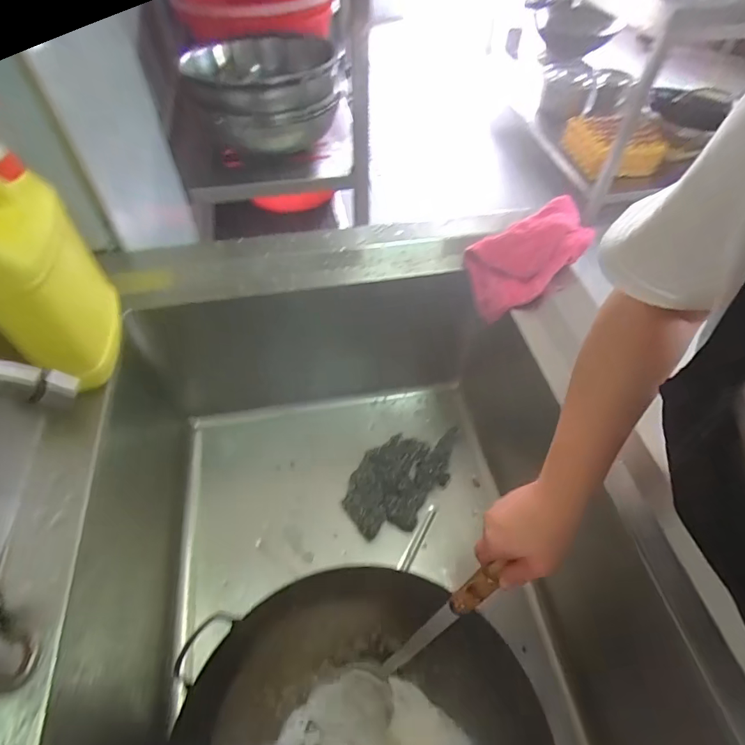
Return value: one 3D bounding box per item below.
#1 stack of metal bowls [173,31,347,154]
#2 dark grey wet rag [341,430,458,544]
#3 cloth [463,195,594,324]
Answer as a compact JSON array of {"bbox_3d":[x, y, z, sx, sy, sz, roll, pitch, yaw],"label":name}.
[{"bbox_3d":[-0.238,-0.650,1.059,0.343,0.198,0.350,-9,53,-6],"label":"stack of metal bowls"},{"bbox_3d":[0.052,0.166,0.755,0.122,0.047,0.227,33,60,23],"label":"dark grey wet rag"},{"bbox_3d":[0.225,-0.158,0.641,0.179,0.085,0.111,-21,55,-15],"label":"cloth"}]

